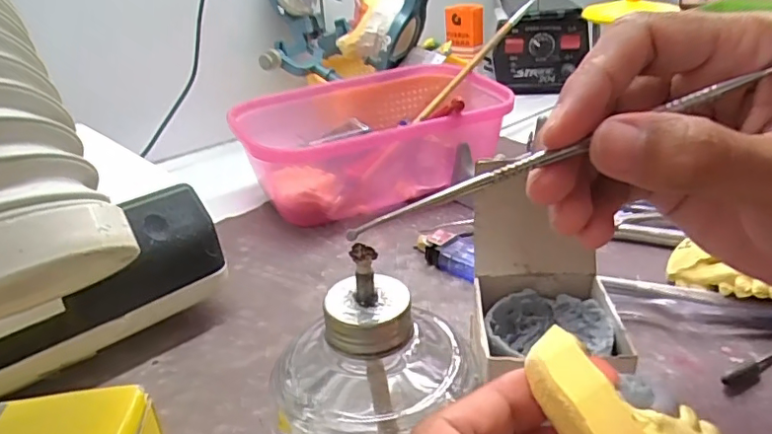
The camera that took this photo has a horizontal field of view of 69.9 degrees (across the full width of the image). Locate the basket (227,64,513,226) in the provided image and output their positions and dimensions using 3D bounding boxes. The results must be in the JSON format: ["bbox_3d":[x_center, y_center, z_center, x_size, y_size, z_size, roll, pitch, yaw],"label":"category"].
[{"bbox_3d":[-0.004,-0.058,0.415,0.186,0.071,0.127,-14,29,-19],"label":"basket"}]

